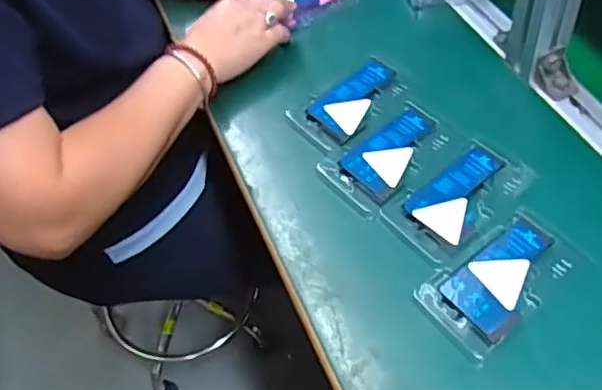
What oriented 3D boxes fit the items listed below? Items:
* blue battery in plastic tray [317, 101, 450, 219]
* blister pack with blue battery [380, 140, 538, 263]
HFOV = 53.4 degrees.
[{"bbox_3d":[0.082,-0.036,0.552,0.124,0.012,0.070,-36,59,-24],"label":"blue battery in plastic tray"},{"bbox_3d":[0.139,0.005,0.515,0.126,0.011,0.075,-31,57,-21],"label":"blister pack with blue battery"}]

